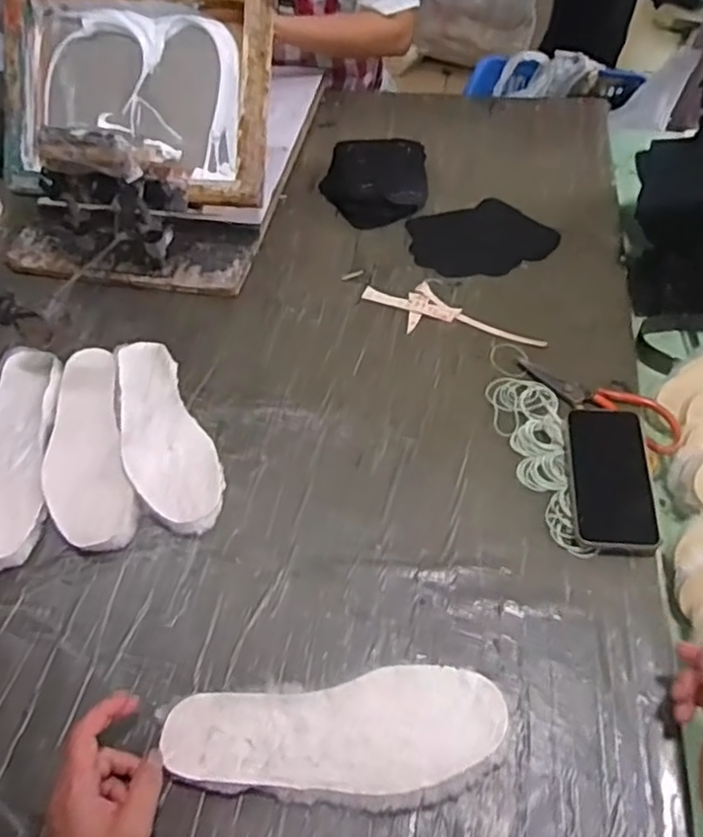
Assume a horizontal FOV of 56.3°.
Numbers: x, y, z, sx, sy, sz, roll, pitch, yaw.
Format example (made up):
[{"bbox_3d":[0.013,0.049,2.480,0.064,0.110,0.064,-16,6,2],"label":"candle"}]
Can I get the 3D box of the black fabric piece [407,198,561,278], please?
[{"bbox_3d":[0.180,-0.253,0.926,0.192,0.009,0.151,-15,54,-9],"label":"black fabric piece"}]

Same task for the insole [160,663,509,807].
[{"bbox_3d":[-0.013,0.253,0.521,0.264,0.012,0.092,-5,52,2],"label":"insole"}]

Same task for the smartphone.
[{"bbox_3d":[0.256,0.056,0.650,0.076,0.013,0.152,-3,59,16],"label":"smartphone"}]

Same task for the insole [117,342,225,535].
[{"bbox_3d":[-0.211,0.015,0.727,0.086,0.021,0.263,-22,55,-15],"label":"insole"}]

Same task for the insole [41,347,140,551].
[{"bbox_3d":[-0.293,0.028,0.721,0.086,0.017,0.269,-16,54,-10],"label":"insole"}]

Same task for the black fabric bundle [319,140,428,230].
[{"bbox_3d":[0.032,-0.358,0.981,0.159,0.050,0.165,1,53,3],"label":"black fabric bundle"}]

